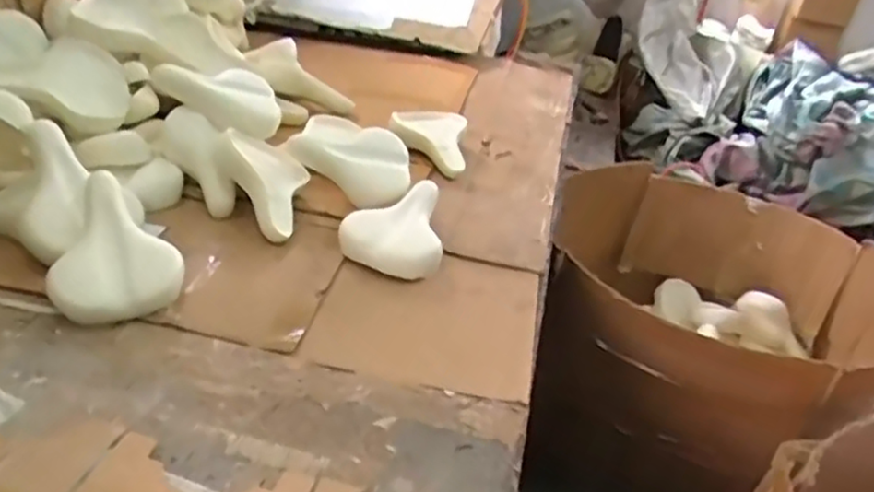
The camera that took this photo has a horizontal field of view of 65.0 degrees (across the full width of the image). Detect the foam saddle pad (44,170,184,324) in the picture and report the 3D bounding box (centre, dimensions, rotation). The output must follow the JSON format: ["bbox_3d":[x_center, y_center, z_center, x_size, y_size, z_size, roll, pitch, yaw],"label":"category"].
[{"bbox_3d":[-0.515,0.004,1.093,0.189,0.126,0.227,-9,36,-24],"label":"foam saddle pad"}]

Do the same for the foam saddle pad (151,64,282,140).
[{"bbox_3d":[-0.440,-0.309,1.407,0.259,0.101,0.089,14,26,-33],"label":"foam saddle pad"}]

